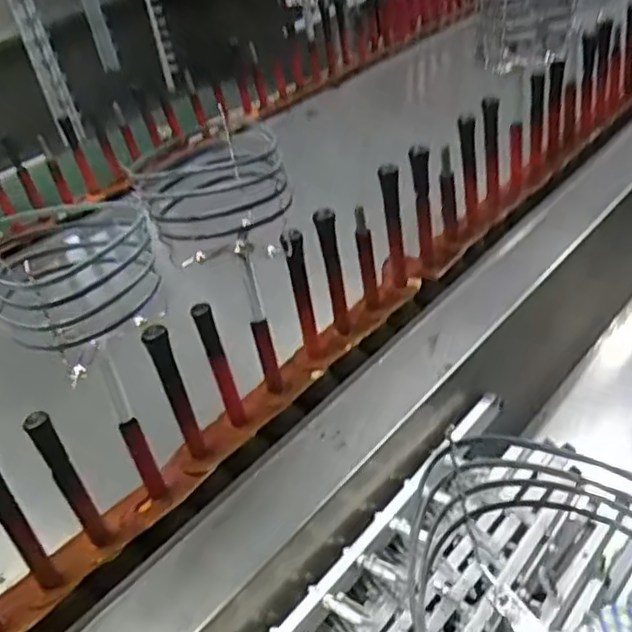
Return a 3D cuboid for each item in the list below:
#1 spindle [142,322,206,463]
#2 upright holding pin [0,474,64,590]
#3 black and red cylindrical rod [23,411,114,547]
[{"bbox_3d":[-0.120,0.070,0.575,0.020,0.144,0.018,-26,43,-23],"label":"spindle"},{"bbox_3d":[-0.219,0.155,0.494,0.017,0.140,0.023,-34,46,-30],"label":"upright holding pin"},{"bbox_3d":[-0.189,0.131,0.521,0.018,0.142,0.023,-34,46,-30],"label":"black and red cylindrical rod"}]

